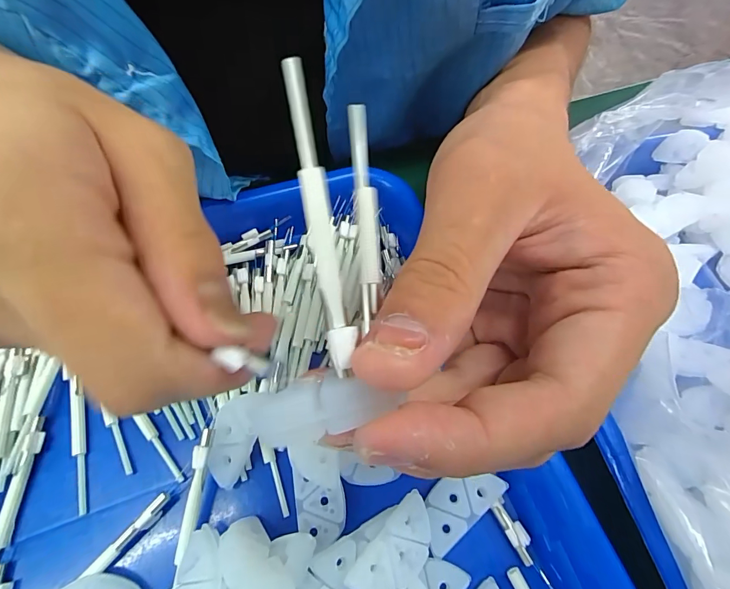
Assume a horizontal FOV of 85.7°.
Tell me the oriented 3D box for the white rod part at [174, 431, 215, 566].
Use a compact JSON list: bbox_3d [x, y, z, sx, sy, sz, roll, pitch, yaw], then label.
[{"bbox_3d":[-0.066,0.077,0.152,0.005,0.006,0.046,7,76,1],"label":"white rod part"}]

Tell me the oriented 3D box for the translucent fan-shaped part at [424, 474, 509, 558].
[{"bbox_3d":[0.038,0.085,0.161,0.038,0.007,0.019,-37,71,-18],"label":"translucent fan-shaped part"}]

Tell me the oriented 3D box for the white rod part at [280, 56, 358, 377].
[{"bbox_3d":[-0.010,-0.016,0.082,0.006,0.004,0.064,-10,90,-7],"label":"white rod part"}]

